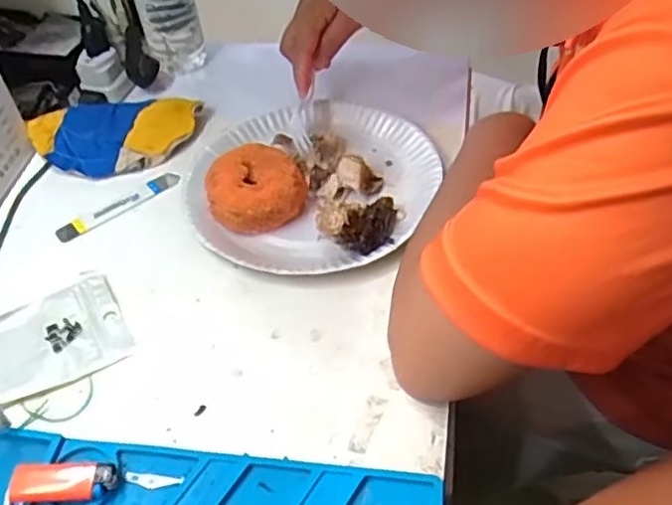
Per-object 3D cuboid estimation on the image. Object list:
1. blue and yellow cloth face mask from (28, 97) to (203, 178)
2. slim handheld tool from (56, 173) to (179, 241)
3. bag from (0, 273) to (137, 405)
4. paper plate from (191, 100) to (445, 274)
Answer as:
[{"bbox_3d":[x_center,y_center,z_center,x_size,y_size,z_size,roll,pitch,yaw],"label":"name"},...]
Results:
[{"bbox_3d":[-0.214,-0.114,0.629,0.151,0.023,0.091,-3,47,3],"label":"blue and yellow cloth face mask"},{"bbox_3d":[-0.191,-0.041,0.582,0.114,0.013,0.019,-32,52,-23],"label":"slim handheld tool"},{"bbox_3d":[-0.232,0.069,0.471,0.152,0.011,0.089,-24,50,-16],"label":"bag"},{"bbox_3d":[-0.024,-0.068,0.560,0.200,0.029,0.205,-3,47,3],"label":"paper plate"}]

